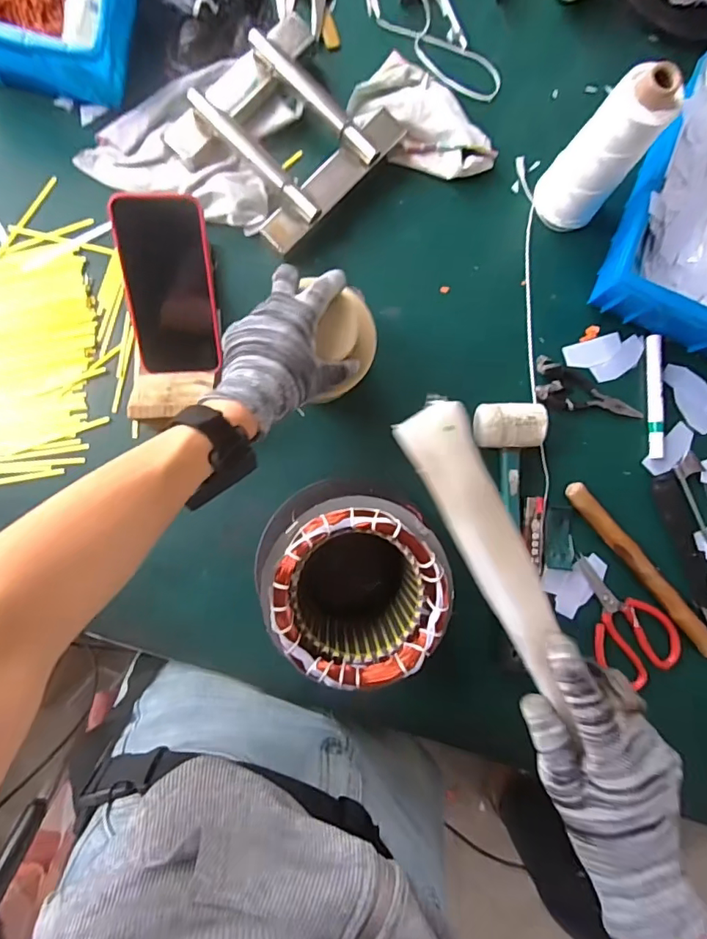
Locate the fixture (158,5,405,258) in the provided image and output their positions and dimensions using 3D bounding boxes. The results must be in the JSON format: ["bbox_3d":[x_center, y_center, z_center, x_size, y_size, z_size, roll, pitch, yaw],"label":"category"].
[{"bbox_3d":[-0.072,-0.362,0.548,0.177,0.048,0.190,44,87,-1],"label":"fixture"}]

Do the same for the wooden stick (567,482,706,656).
[{"bbox_3d":[0.326,0.113,0.565,0.021,0.022,0.249,-41,91,-3],"label":"wooden stick"}]

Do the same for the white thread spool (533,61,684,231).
[{"bbox_3d":[0.246,-0.311,0.506,0.057,0.165,0.068,-39,90,-3],"label":"white thread spool"}]

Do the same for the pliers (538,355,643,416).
[{"bbox_3d":[0.267,-0.082,0.577,0.130,0.008,0.051,23,87,-2],"label":"pliers"}]

